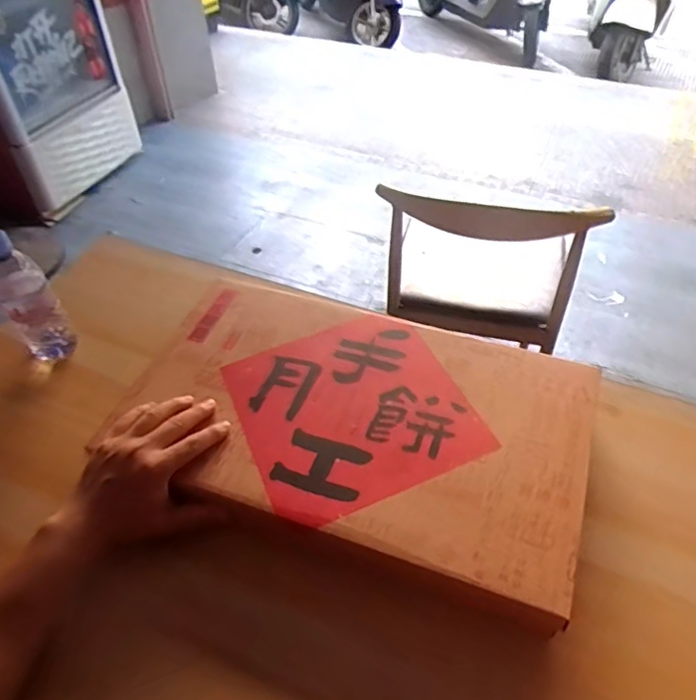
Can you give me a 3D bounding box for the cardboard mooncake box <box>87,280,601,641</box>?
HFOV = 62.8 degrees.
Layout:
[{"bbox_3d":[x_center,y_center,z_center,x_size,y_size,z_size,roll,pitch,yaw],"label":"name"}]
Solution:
[{"bbox_3d":[0.002,0.078,0.615,0.475,0.063,0.284,15,46,17],"label":"cardboard mooncake box"}]

